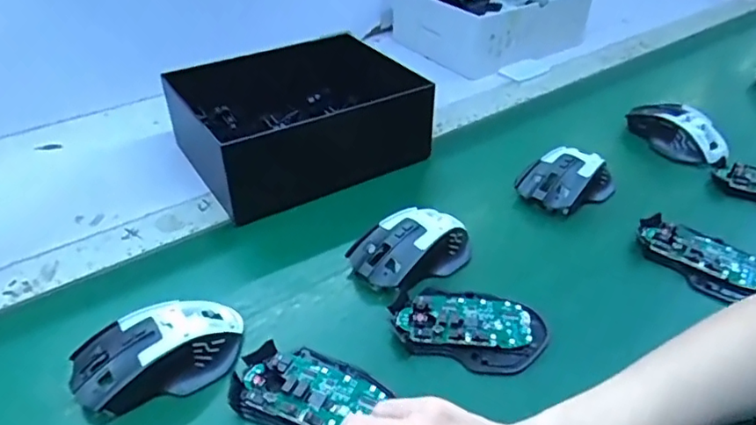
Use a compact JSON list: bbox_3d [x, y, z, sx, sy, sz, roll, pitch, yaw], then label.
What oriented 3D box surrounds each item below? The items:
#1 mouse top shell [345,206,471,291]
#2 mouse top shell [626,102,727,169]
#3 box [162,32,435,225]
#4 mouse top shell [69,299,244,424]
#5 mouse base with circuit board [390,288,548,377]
[{"bbox_3d":[0.032,0.026,0.482,0.107,0.032,0.060,-15,40,-21],"label":"mouse top shell"},{"bbox_3d":[0.339,-0.095,0.641,0.113,0.040,0.074,25,43,28],"label":"mouse top shell"},{"bbox_3d":[-0.085,-0.102,0.614,0.236,0.092,0.180,-16,40,-22],"label":"box"},{"bbox_3d":[-0.152,0.094,0.398,0.117,0.036,0.067,-18,41,-24],"label":"mouse top shell"},{"bbox_3d":[0.068,0.085,0.431,0.112,0.021,0.067,12,38,14],"label":"mouse base with circuit board"}]

